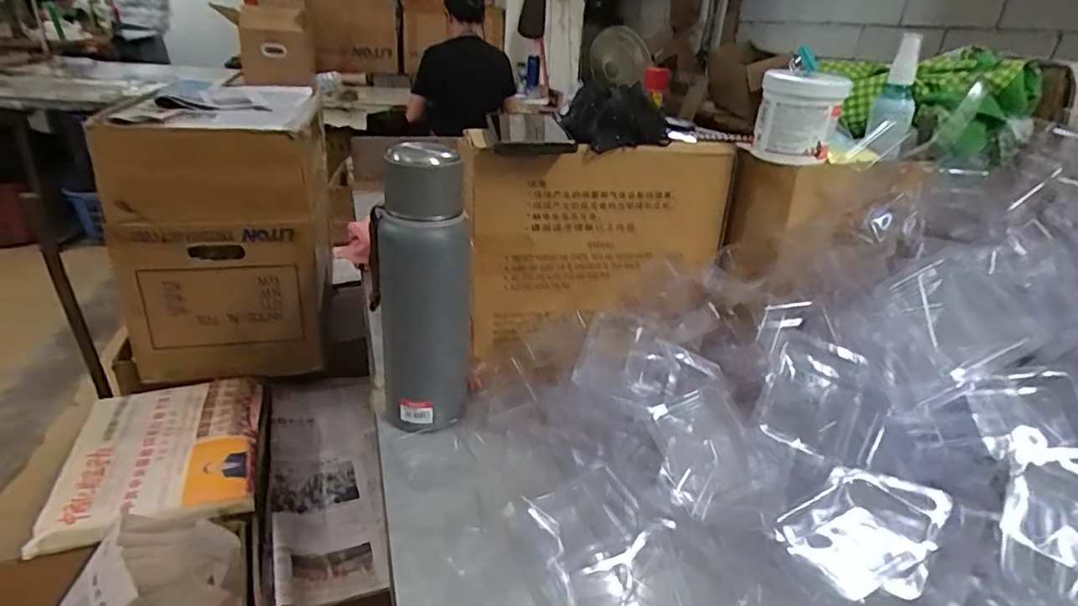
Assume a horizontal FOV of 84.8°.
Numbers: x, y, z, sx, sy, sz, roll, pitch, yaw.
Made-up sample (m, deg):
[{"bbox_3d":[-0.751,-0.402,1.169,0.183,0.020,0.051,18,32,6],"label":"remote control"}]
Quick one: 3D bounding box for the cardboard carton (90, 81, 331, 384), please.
[{"bbox_3d":[-0.593,-0.133,1.146,0.347,0.453,0.299,-4,27,-17],"label":"cardboard carton"}]

